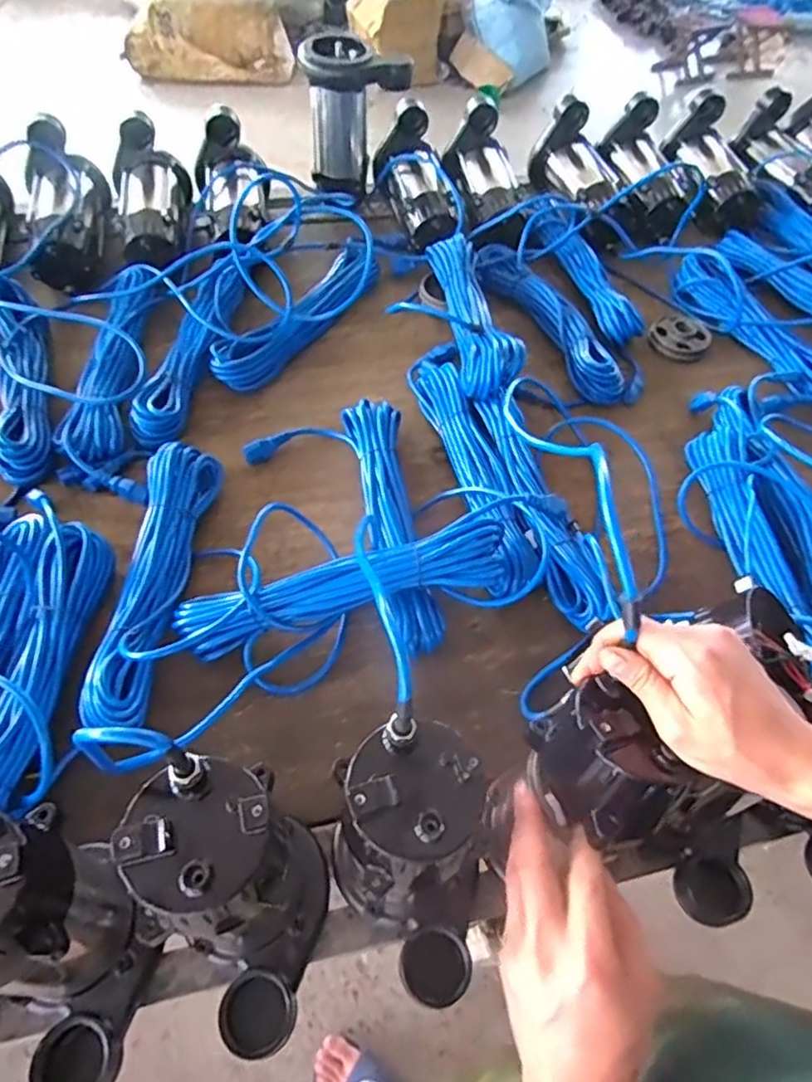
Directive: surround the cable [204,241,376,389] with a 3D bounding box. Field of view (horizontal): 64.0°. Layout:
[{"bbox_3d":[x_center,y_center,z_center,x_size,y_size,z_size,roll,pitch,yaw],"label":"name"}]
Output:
[{"bbox_3d":[-0.143,-0.337,0.950,0.100,0.064,0.353,31,59,16],"label":"cable"}]

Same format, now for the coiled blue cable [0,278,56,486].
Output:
[{"bbox_3d":[-0.500,-0.225,0.840,0.066,0.047,0.348,-16,59,-14],"label":"coiled blue cable"}]

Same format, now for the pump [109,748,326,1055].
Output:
[{"bbox_3d":[-0.109,0.251,0.437,0.100,0.228,0.162,-17,59,-15],"label":"pump"}]

